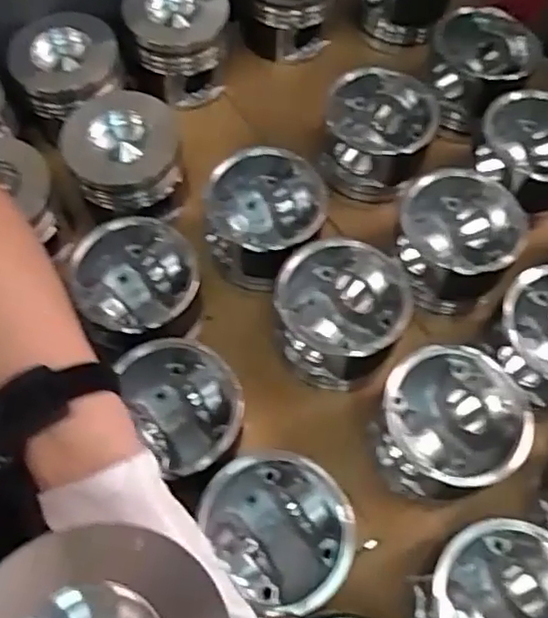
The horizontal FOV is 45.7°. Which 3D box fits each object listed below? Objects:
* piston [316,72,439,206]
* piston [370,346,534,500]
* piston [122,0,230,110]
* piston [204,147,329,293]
[{"bbox_3d":[0.108,-0.180,0.685,0.105,0.084,0.104,12,65,4],"label":"piston"},{"bbox_3d":[0.141,0.101,0.547,0.111,0.097,0.112,8,65,2],"label":"piston"},{"bbox_3d":[-0.109,-0.310,0.744,0.107,0.093,0.117,1,65,-1],"label":"piston"},{"bbox_3d":[-0.012,-0.092,0.627,0.104,0.076,0.108,36,69,15],"label":"piston"}]

